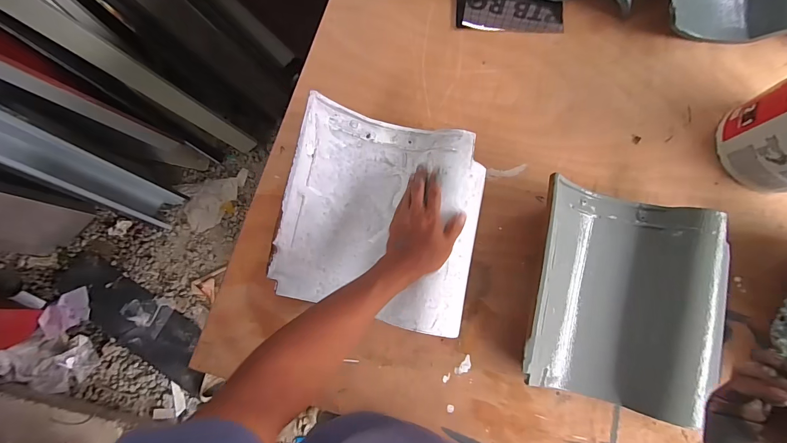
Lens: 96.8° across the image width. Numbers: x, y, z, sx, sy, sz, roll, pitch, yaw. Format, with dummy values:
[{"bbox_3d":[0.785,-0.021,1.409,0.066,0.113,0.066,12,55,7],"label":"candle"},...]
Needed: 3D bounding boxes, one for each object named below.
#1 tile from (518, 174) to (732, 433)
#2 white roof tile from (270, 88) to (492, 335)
[{"bbox_3d":[0.355,0.120,0.537,0.291,0.073,0.312,12,81,3],"label":"tile"},{"bbox_3d":[-0.014,-0.011,0.550,0.296,0.067,0.312,13,81,3],"label":"white roof tile"}]

